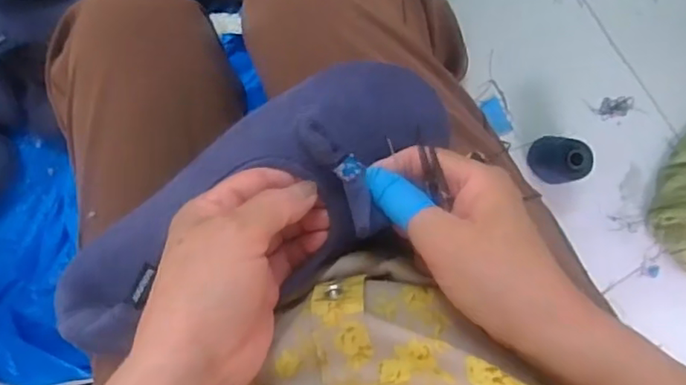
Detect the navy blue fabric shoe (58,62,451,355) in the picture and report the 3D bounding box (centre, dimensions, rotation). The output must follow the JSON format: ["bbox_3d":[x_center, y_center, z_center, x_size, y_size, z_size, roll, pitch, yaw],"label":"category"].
[{"bbox_3d":[-0.051,0.012,0.331,0.238,0.047,0.101,-29,91,7],"label":"navy blue fabric shoe"}]

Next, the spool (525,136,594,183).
[{"bbox_3d":[0.288,-0.045,0.790,0.052,0.112,0.060,0,92,0],"label":"spool"}]

